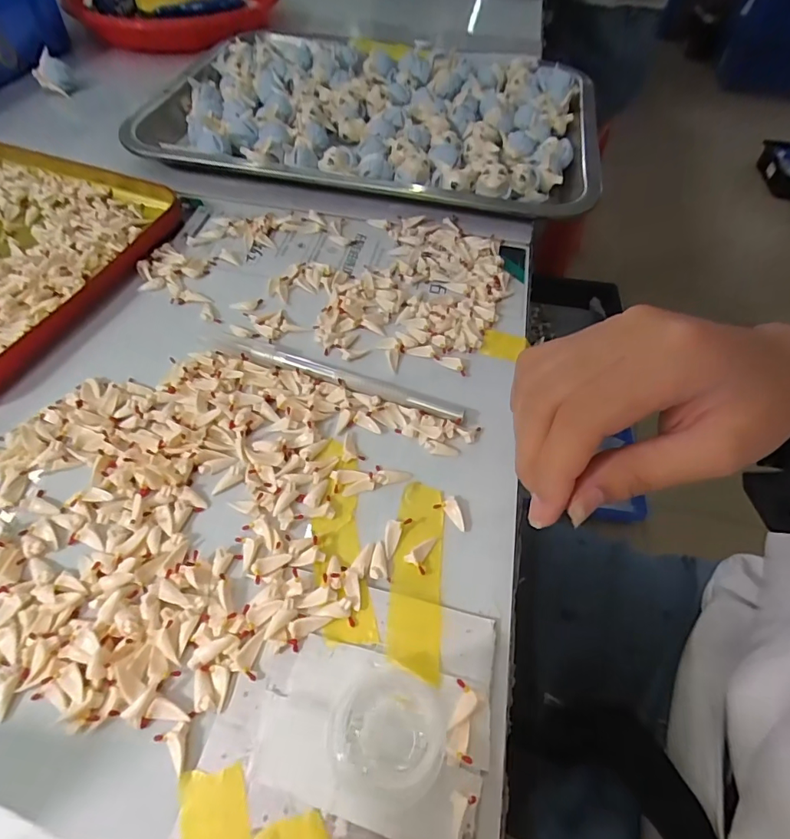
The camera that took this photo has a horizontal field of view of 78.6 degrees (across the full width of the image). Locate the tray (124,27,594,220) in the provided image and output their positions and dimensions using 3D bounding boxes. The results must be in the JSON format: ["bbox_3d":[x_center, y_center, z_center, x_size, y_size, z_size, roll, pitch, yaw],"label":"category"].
[{"bbox_3d":[-0.017,-0.258,0.409,0.363,0.040,0.260,12,54,6],"label":"tray"}]

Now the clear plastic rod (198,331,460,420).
[{"bbox_3d":[-0.034,-0.024,0.250,0.142,0.006,0.010,17,55,9],"label":"clear plastic rod"}]

